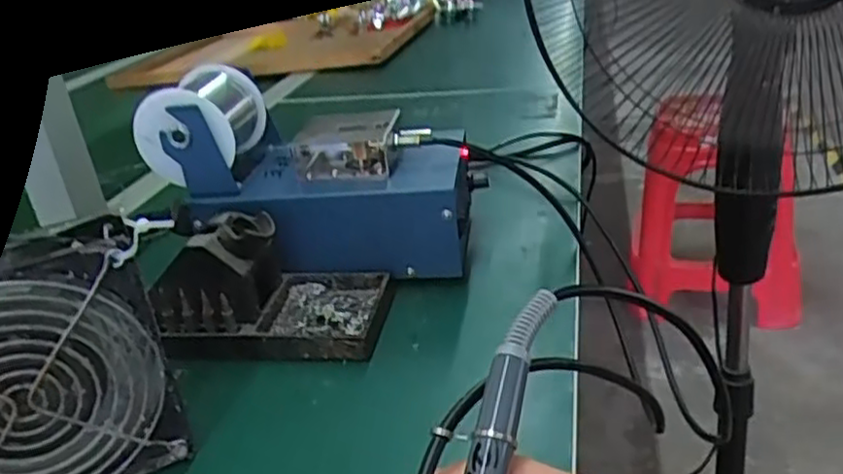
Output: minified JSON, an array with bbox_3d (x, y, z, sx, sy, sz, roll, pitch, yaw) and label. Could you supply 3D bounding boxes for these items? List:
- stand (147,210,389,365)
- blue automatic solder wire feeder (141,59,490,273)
[{"bbox_3d":[-0.090,0.026,0.435,0.129,0.071,0.078,-3,27,7],"label":"stand"},{"bbox_3d":[-0.073,-0.040,0.491,0.210,0.131,0.104,-1,27,11],"label":"blue automatic solder wire feeder"}]

